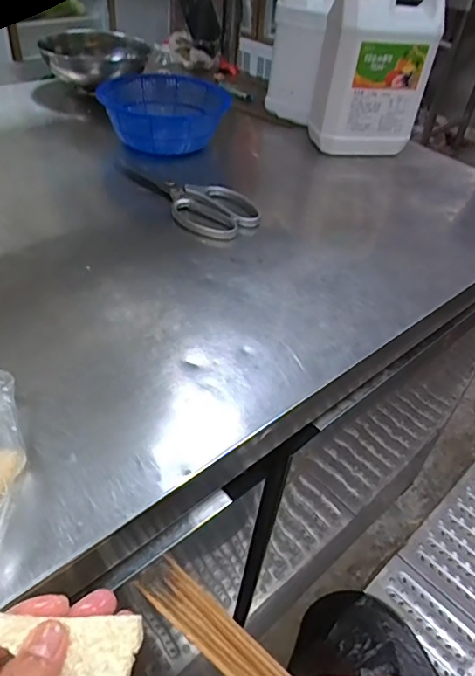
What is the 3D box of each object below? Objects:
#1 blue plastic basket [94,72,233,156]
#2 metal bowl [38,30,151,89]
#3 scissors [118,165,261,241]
[{"bbox_3d":[-0.109,-0.332,0.765,0.179,0.055,0.170,-6,44,-14],"label":"blue plastic basket"},{"bbox_3d":[-0.244,-0.484,0.901,0.179,0.059,0.171,-10,45,-17],"label":"metal bowl"},{"bbox_3d":[-0.062,-0.175,0.629,0.184,0.011,0.092,37,55,25],"label":"scissors"}]

